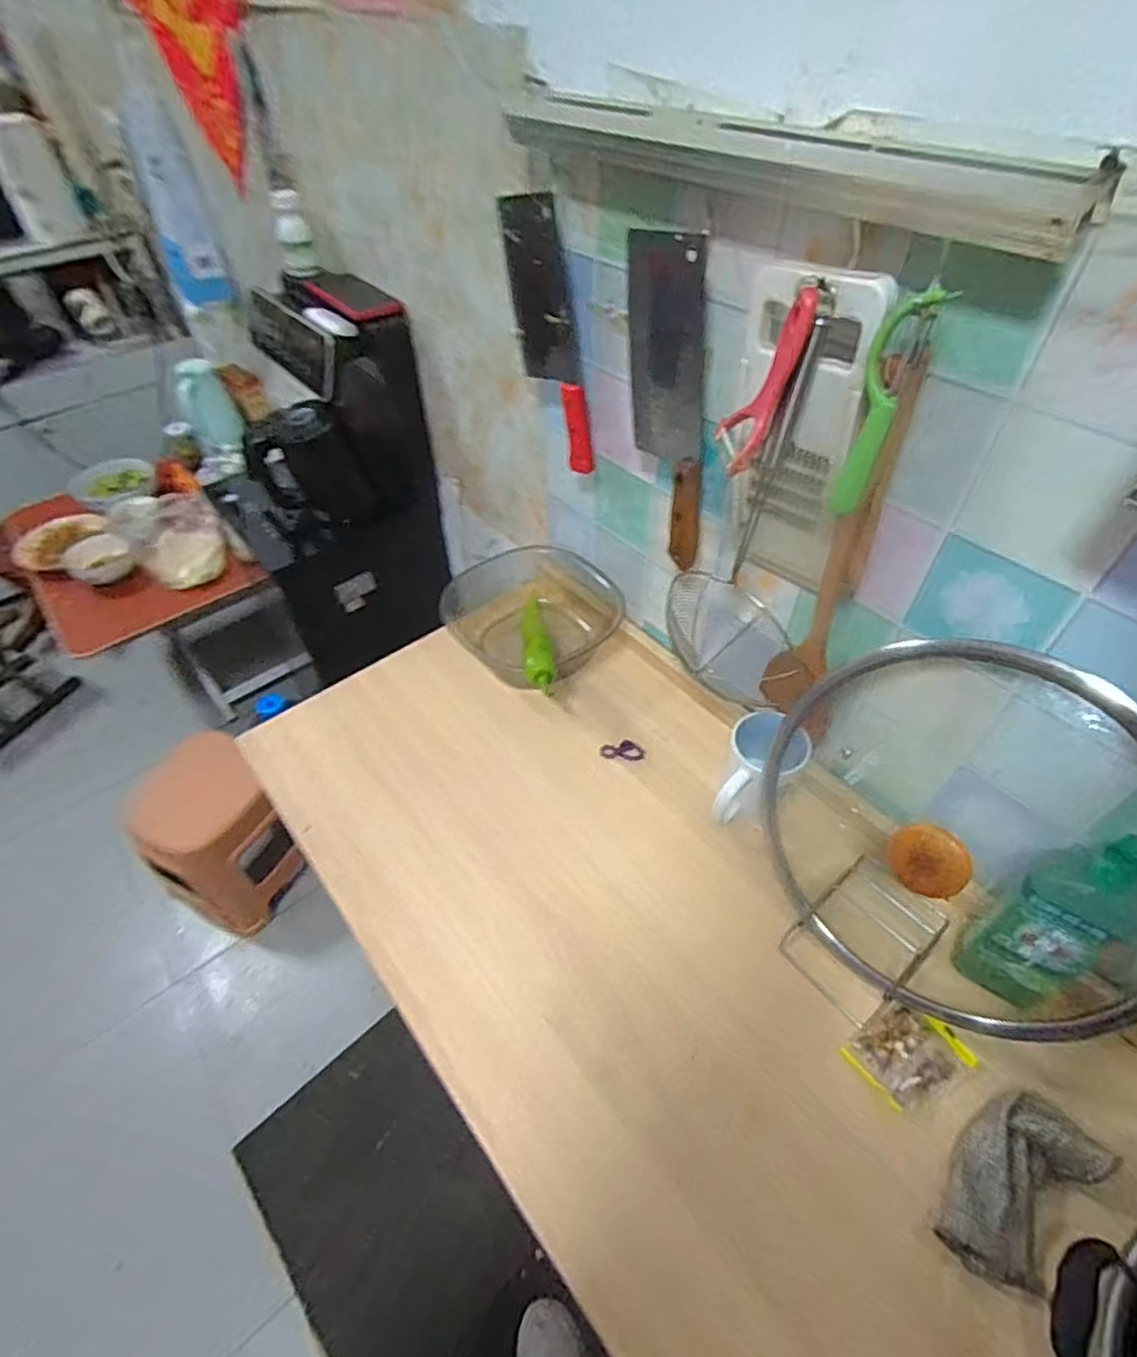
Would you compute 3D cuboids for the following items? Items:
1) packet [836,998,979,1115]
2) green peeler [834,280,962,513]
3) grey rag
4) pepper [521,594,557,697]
[{"bbox_3d":[0.295,0.326,0.561,0.085,0.015,0.068,-29,54,-22],"label":"packet"},{"bbox_3d":[0.216,-0.186,0.448,0.034,0.151,0.029,20,52,18],"label":"green peeler"},{"bbox_3d":[0.345,0.386,0.495,0.140,0.039,0.080,-37,58,-27],"label":"grey rag"},{"bbox_3d":[-0.041,-0.054,0.828,0.040,0.039,0.271,-6,27,-4],"label":"pepper"}]

